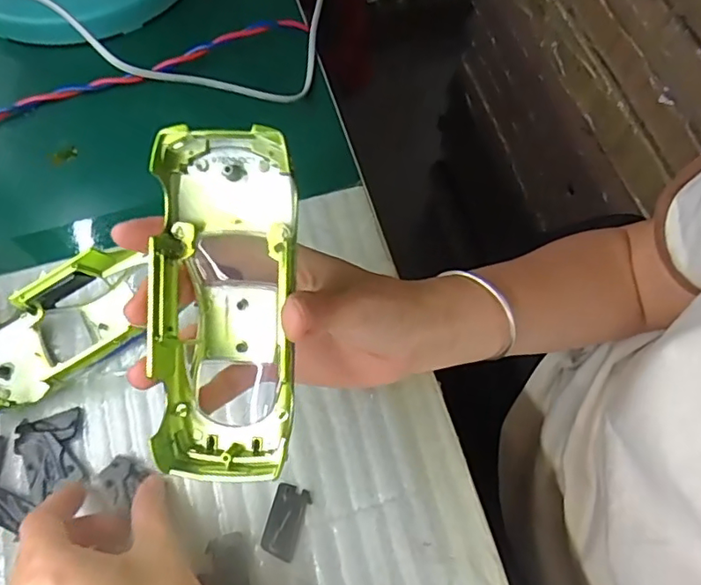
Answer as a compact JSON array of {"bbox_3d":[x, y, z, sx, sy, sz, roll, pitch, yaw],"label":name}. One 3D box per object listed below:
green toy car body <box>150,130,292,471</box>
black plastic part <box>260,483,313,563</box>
[{"bbox_3d":[-0.049,0.004,0.225,0.051,0.029,0.132,0,97,-2],"label":"green toy car body"},{"bbox_3d":[-0.033,0.114,0.281,0.018,0.004,0.033,19,67,6],"label":"black plastic part"}]

